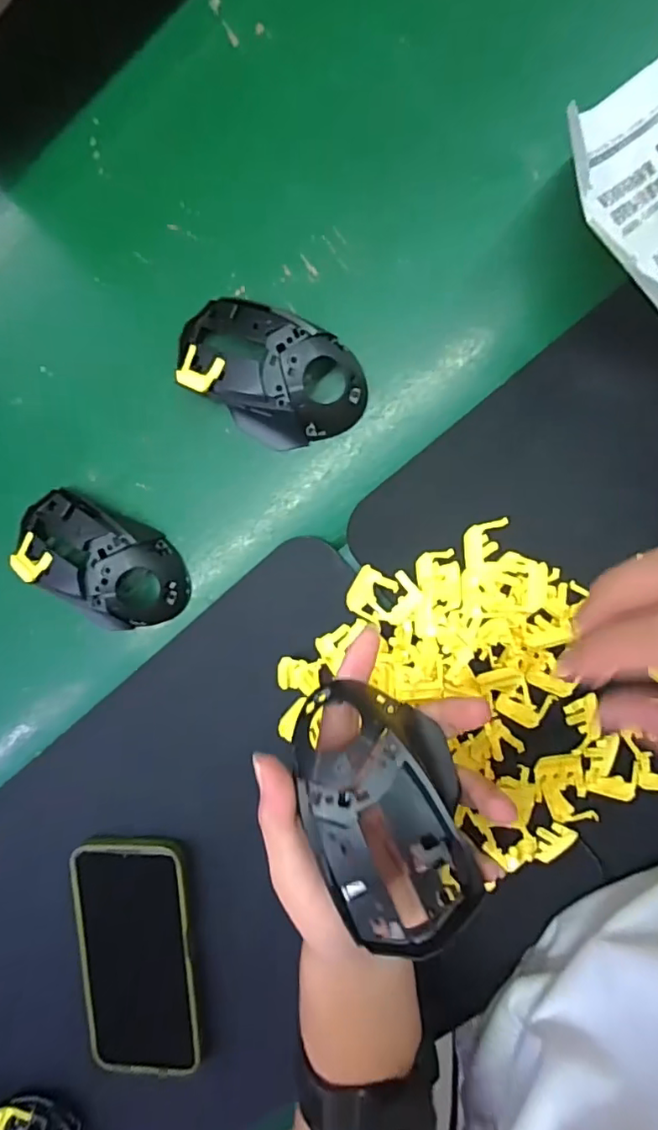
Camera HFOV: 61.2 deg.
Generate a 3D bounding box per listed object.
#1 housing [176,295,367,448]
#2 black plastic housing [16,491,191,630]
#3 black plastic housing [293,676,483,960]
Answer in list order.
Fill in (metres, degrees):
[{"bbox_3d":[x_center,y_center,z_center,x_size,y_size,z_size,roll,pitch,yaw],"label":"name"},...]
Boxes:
[{"bbox_3d":[-0.038,-0.114,0.332,0.115,0.030,0.071,22,96,7],"label":"housing"},{"bbox_3d":[-0.148,-0.004,0.358,0.115,0.031,0.063,33,97,6],"label":"black plastic housing"},{"bbox_3d":[0.027,0.112,0.254,0.064,0.047,0.104,-12,90,10],"label":"black plastic housing"}]

